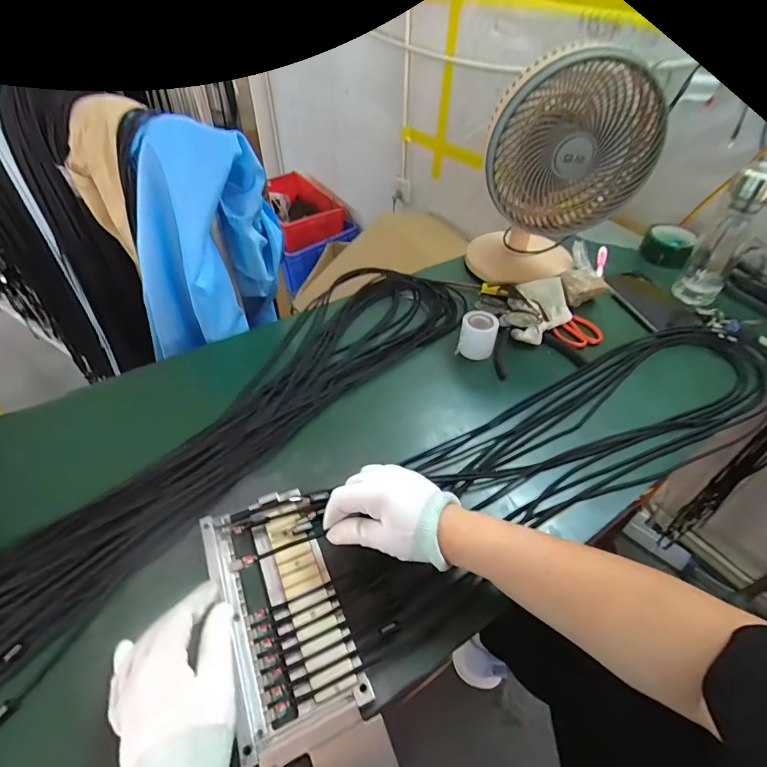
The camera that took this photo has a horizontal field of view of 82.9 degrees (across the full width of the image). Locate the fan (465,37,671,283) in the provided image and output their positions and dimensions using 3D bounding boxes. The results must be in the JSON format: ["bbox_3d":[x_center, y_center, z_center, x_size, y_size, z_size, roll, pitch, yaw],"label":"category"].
[{"bbox_3d":[0.266,-0.324,0.684,0.225,0.313,0.180,5,44,3],"label":"fan"}]

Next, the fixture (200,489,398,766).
[{"bbox_3d":[-0.048,0.261,0.331,0.095,0.045,0.385,-18,58,-21],"label":"fixture"}]

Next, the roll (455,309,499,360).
[{"bbox_3d":[0.135,-0.069,0.619,0.052,0.048,0.048,13,46,12],"label":"roll"}]

